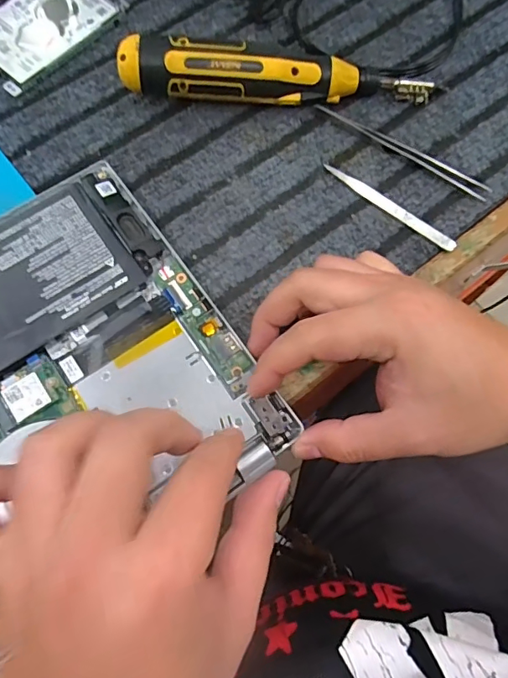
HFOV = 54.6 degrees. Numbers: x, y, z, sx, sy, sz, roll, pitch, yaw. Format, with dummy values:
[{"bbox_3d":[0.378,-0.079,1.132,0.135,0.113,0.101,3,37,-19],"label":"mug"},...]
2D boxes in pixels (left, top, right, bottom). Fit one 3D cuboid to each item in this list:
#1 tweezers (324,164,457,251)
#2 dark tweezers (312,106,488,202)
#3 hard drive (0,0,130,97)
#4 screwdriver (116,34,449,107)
[{"bbox_3d":[0.091,-0.090,0.328,0.099,0.004,0.010,39,75,12],"label":"tweezers"},{"bbox_3d":[0.101,-0.130,0.340,0.130,0.006,0.010,32,74,10],"label":"dark tweezers"},{"bbox_3d":[-0.157,-0.233,0.367,0.071,0.012,0.108,41,76,12],"label":"hard drive"},{"bbox_3d":[0.019,-0.181,0.336,0.211,0.040,0.026,-2,71,-1],"label":"screwdriver"}]

